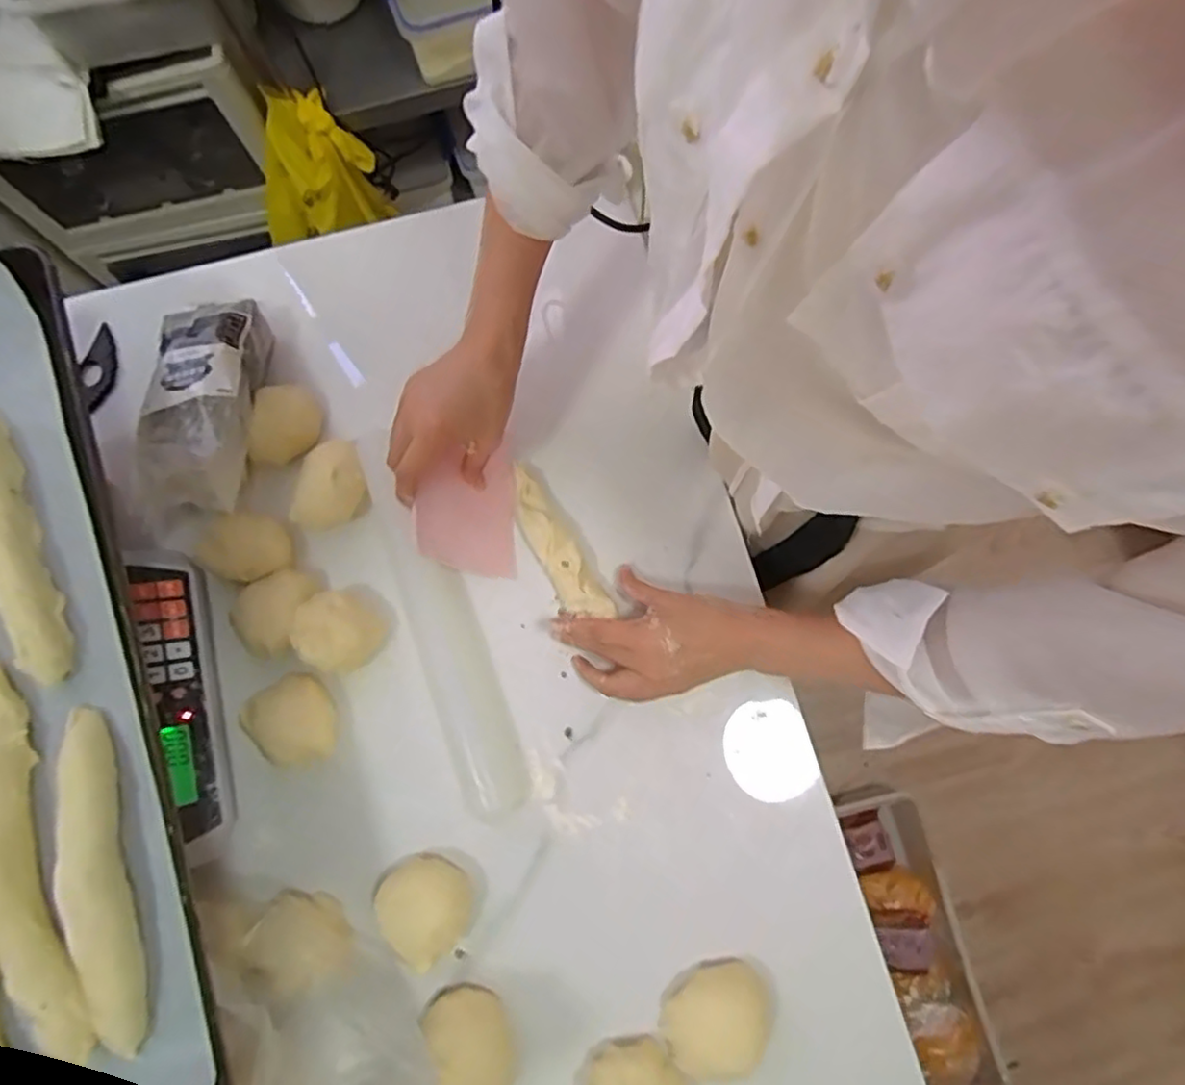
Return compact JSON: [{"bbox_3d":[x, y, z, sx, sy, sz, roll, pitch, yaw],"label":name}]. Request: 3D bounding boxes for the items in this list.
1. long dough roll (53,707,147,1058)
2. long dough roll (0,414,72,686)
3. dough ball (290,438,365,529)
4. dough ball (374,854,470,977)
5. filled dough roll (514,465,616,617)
[{"bbox_3d":[-0.296,0.198,0.396,0.029,0.022,0.190,-17,78,-3],"label":"long dough roll"},{"bbox_3d":[-0.388,-0.005,0.439,0.030,0.026,0.203,-26,78,-5],"label":"long dough roll"},{"bbox_3d":[-0.215,-0.048,0.546,0.057,0.036,0.078,23,79,6],"label":"dough ball"},{"bbox_3d":[-0.119,0.264,0.480,0.064,0.043,0.070,-28,79,-5],"label":"dough ball"},{"bbox_3d":[-0.032,0.002,0.539,0.032,0.023,0.134,-29,76,-5],"label":"filled dough roll"}]

